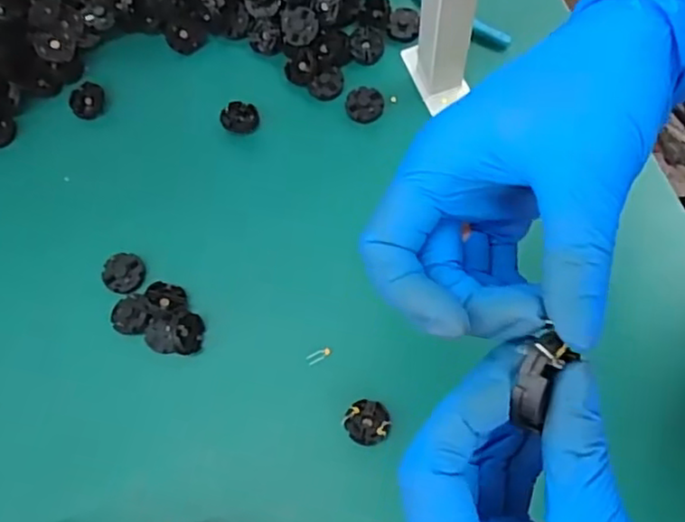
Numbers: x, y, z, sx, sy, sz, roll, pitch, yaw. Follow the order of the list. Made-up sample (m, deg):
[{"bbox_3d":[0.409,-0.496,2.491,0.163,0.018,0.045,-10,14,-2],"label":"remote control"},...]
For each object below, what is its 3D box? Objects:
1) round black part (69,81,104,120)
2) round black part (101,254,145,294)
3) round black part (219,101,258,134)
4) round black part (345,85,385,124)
[{"bbox_3d":[-0.221,-0.140,0.574,0.030,0.010,0.032,-1,68,2],"label":"round black part"},{"bbox_3d":[-0.171,0.010,0.520,0.032,0.012,0.031,-1,68,2],"label":"round black part"},{"bbox_3d":[-0.088,-0.122,0.565,0.031,0.015,0.027,-16,68,-5],"label":"round black part"},{"bbox_3d":[0.019,-0.133,0.563,0.032,0.012,0.033,-1,68,2],"label":"round black part"}]

